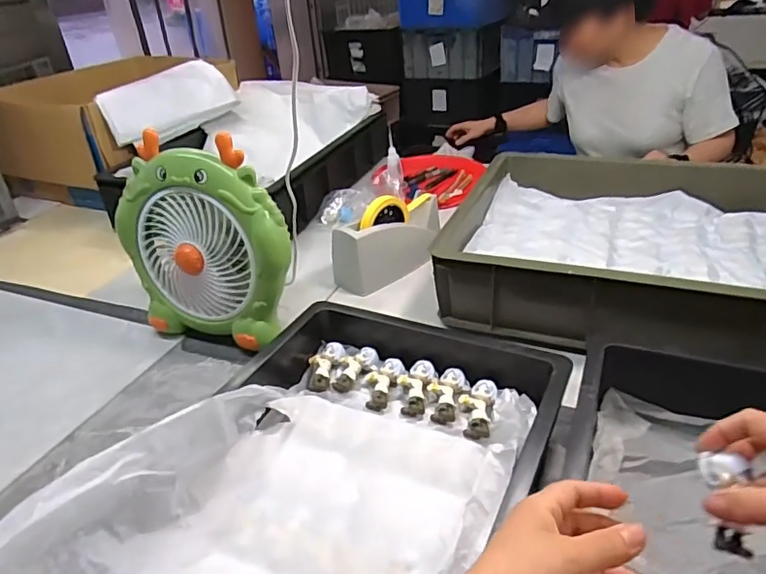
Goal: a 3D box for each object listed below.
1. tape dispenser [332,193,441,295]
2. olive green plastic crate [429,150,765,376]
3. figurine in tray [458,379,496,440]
[{"bbox_3d":[0.017,-0.080,0.866,0.196,0.108,0.081,-29,38,-34],"label":"tape dispenser"},{"bbox_3d":[0.407,-0.056,0.762,0.568,0.113,0.389,10,34,23],"label":"olive green plastic crate"},{"bbox_3d":[0.098,0.130,0.566,0.035,0.027,0.061,5,61,17],"label":"figurine in tray"}]

